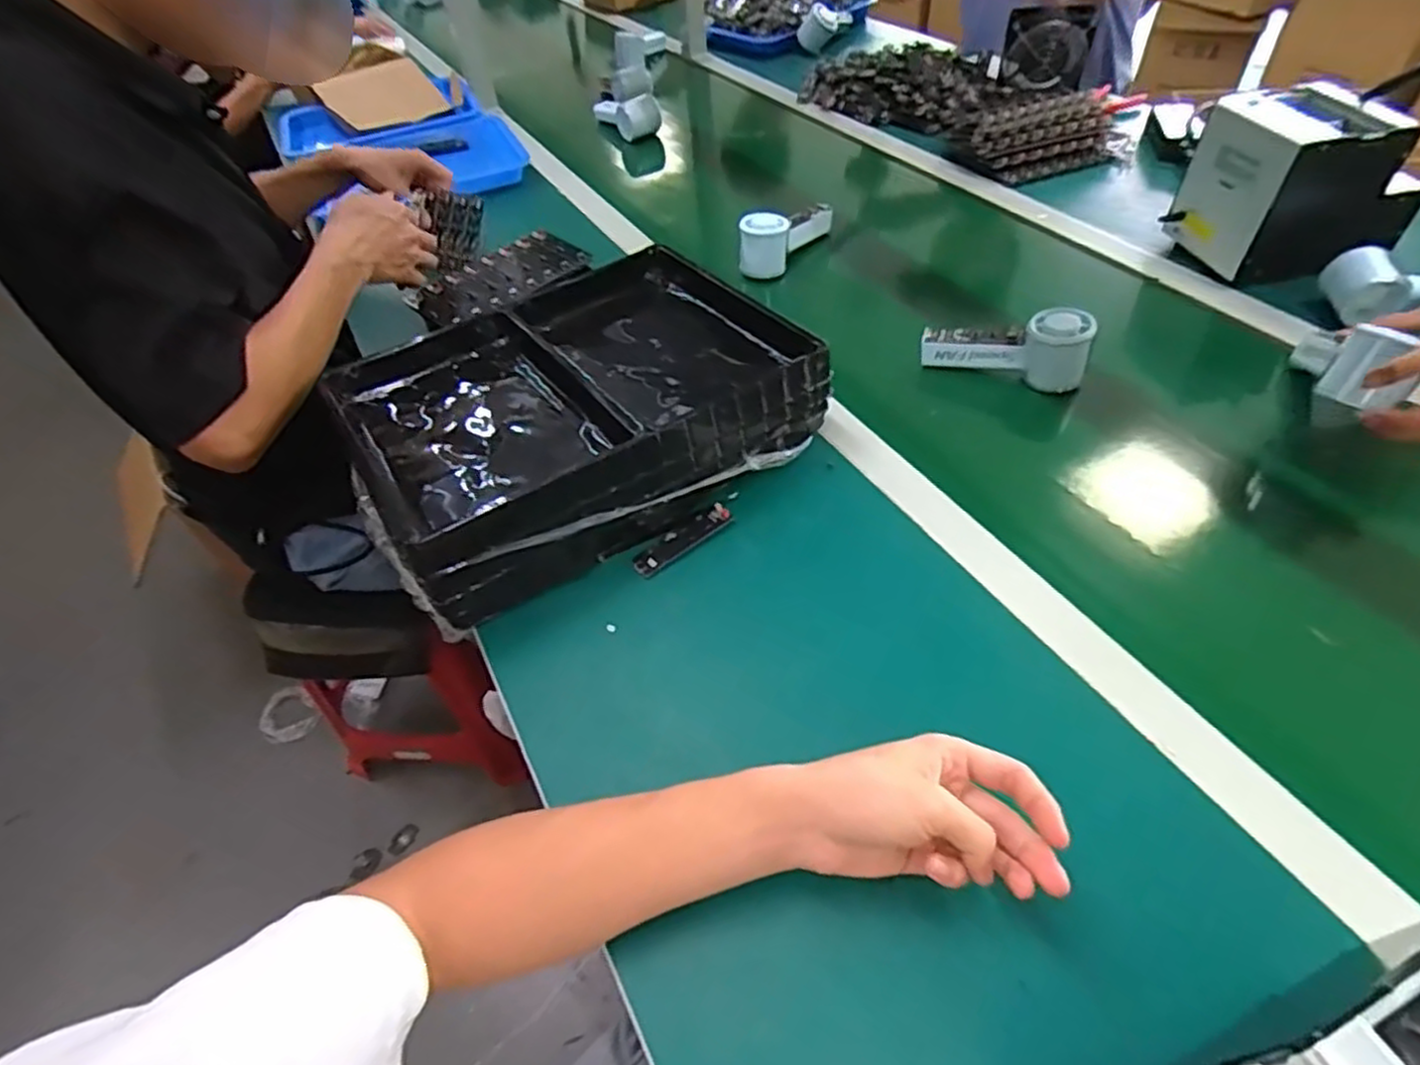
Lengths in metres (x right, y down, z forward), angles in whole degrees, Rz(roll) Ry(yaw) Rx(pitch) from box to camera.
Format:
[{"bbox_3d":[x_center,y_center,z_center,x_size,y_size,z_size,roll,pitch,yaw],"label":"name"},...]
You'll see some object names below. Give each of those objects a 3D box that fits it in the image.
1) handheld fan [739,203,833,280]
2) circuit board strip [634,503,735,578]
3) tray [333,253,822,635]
[{"bbox_3d":[0.100,-0.379,0.897,0.056,0.064,0.178,27,56,27],"label":"handheld fan"},{"bbox_3d":[-0.021,0.006,0.598,0.093,0.005,0.025,-34,53,-22],"label":"circuit board strip"},{"bbox_3d":[-0.138,-0.123,0.670,0.381,0.084,0.321,-29,51,-18],"label":"tray"}]

